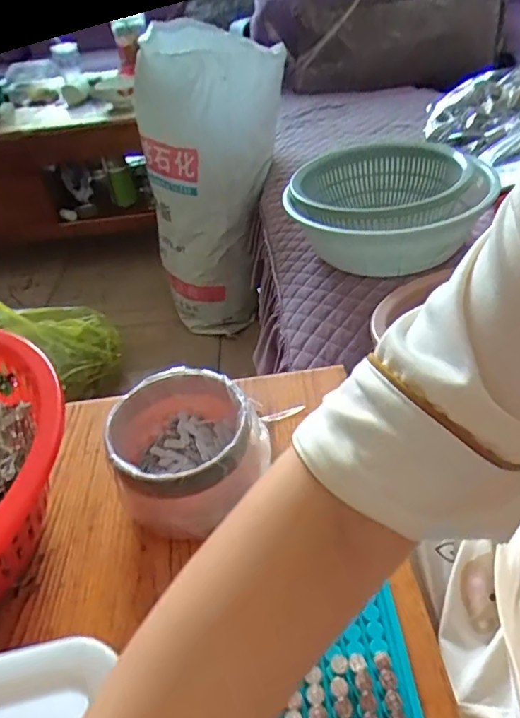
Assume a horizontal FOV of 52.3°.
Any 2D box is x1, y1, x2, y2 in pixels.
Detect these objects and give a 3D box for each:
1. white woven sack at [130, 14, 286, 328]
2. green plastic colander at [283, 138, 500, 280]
[{"bbox_3d":[-0.092,-0.385,1.331,0.333,0.746,0.300,-15,40,-10],"label":"white woven sack"},{"bbox_3d":[0.205,-0.282,0.913,0.306,0.129,0.367,-4,39,4],"label":"green plastic colander"}]

